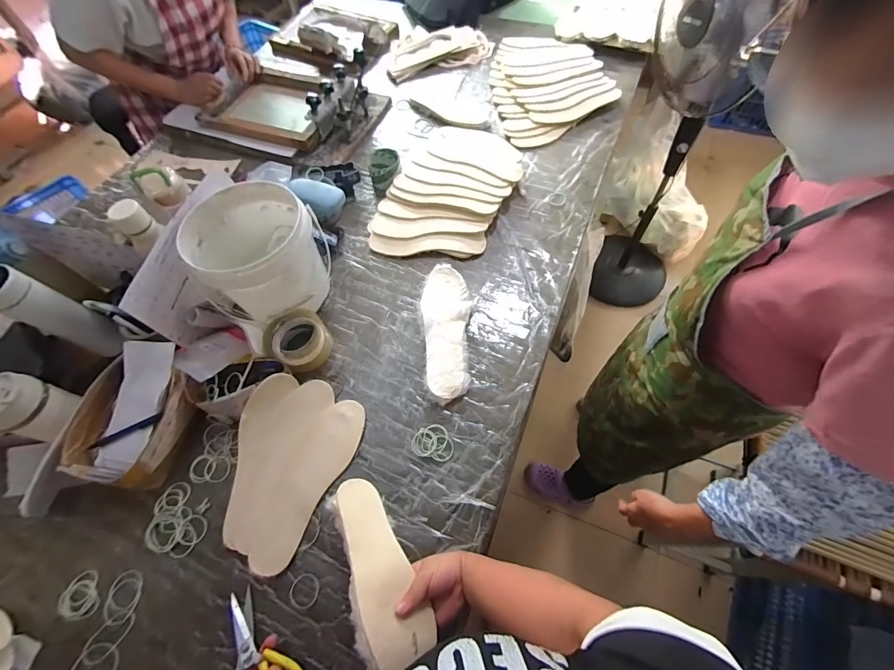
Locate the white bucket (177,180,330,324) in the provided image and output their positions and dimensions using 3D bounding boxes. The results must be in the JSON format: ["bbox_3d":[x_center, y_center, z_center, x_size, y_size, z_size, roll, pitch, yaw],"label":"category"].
[{"bbox_3d":[-0.342,-0.147,0.730,0.208,0.198,0.198,-1,61,2],"label":"white bucket"}]

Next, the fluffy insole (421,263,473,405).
[{"bbox_3d":[0.002,-0.016,0.729,0.092,0.021,0.293,-6,61,0],"label":"fluffy insole"}]

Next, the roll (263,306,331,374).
[{"bbox_3d":[-0.280,0.012,0.704,0.111,0.070,0.108,-1,61,2],"label":"roll"}]

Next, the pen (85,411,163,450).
[{"bbox_3d":[-0.510,0.153,0.593,0.138,0.015,0.014,-23,62,9],"label":"pen"}]

